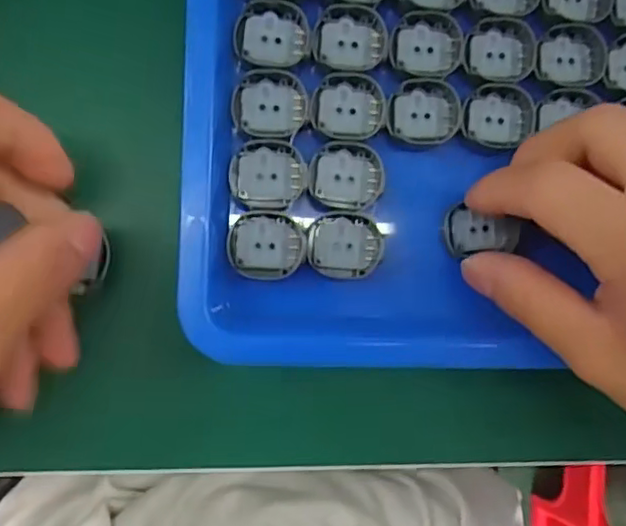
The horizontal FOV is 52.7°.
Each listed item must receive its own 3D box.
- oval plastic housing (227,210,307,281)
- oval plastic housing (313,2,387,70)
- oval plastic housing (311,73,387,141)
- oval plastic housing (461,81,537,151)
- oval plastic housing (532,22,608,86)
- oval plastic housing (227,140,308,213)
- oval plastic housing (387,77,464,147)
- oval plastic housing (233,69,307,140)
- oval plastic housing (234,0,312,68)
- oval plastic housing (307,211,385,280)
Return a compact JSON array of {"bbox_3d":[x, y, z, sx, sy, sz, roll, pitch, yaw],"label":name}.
[{"bbox_3d":[-0.017,-0.006,0.236,0.029,0.006,0.025,-1,88,-8],"label":"oval plastic housing"},{"bbox_3d":[0.015,-0.087,0.243,0.027,0.006,0.025,13,86,-7],"label":"oval plastic housing"},{"bbox_3d":[0.014,-0.059,0.242,0.028,0.005,0.025,6,87,-8],"label":"oval plastic housing"},{"bbox_3d":[0.074,-0.058,0.251,0.029,0.005,0.024,5,87,-8],"label":"oval plastic housing"},{"bbox_3d":[0.105,-0.084,0.255,0.029,0.007,0.025,-9,89,-8],"label":"oval plastic housing"},{"bbox_3d":[-0.017,-0.033,0.237,0.028,0.006,0.027,0,88,-8],"label":"oval plastic housing"},{"bbox_3d":[0.044,-0.059,0.247,0.029,0.007,0.024,-8,89,-8],"label":"oval plastic housing"},{"bbox_3d":[-0.016,-0.059,0.238,0.028,0.005,0.024,-2,88,-8],"label":"oval plastic housing"},{"bbox_3d":[-0.015,-0.086,0.238,0.028,0.004,0.025,2,88,-8],"label":"oval plastic housing"},{"bbox_3d":[0.013,-0.007,0.241,0.028,0.006,0.024,6,87,-8],"label":"oval plastic housing"}]

